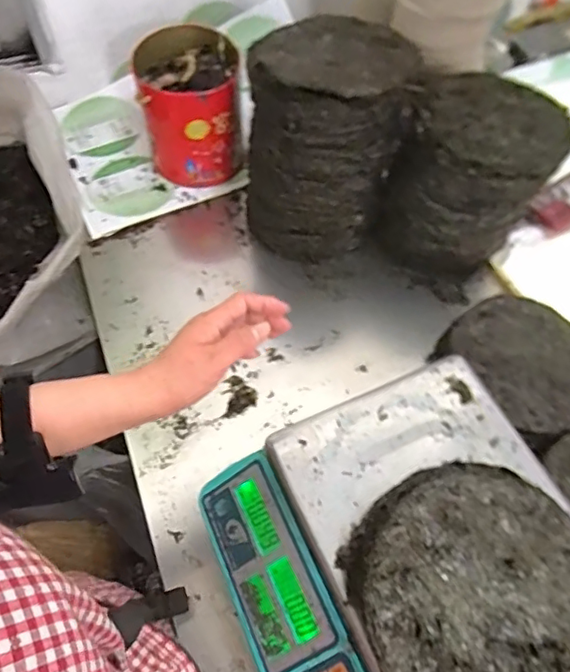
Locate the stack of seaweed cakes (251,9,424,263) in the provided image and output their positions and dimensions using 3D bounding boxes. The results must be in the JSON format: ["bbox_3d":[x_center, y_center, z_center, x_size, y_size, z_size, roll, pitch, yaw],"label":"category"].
[{"bbox_3d":[0.053,-0.262,0.794,0.207,0.296,0.178,4,58,1],"label":"stack of seaweed cakes"}]

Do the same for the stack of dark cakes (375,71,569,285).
[{"bbox_3d":[0.265,-0.220,0.807,0.198,0.243,0.188,30,62,16],"label":"stack of dark cakes"}]

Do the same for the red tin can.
[{"bbox_3d":[-0.144,-0.336,0.875,0.145,0.207,0.133,1,58,-1],"label":"red tin can"}]

